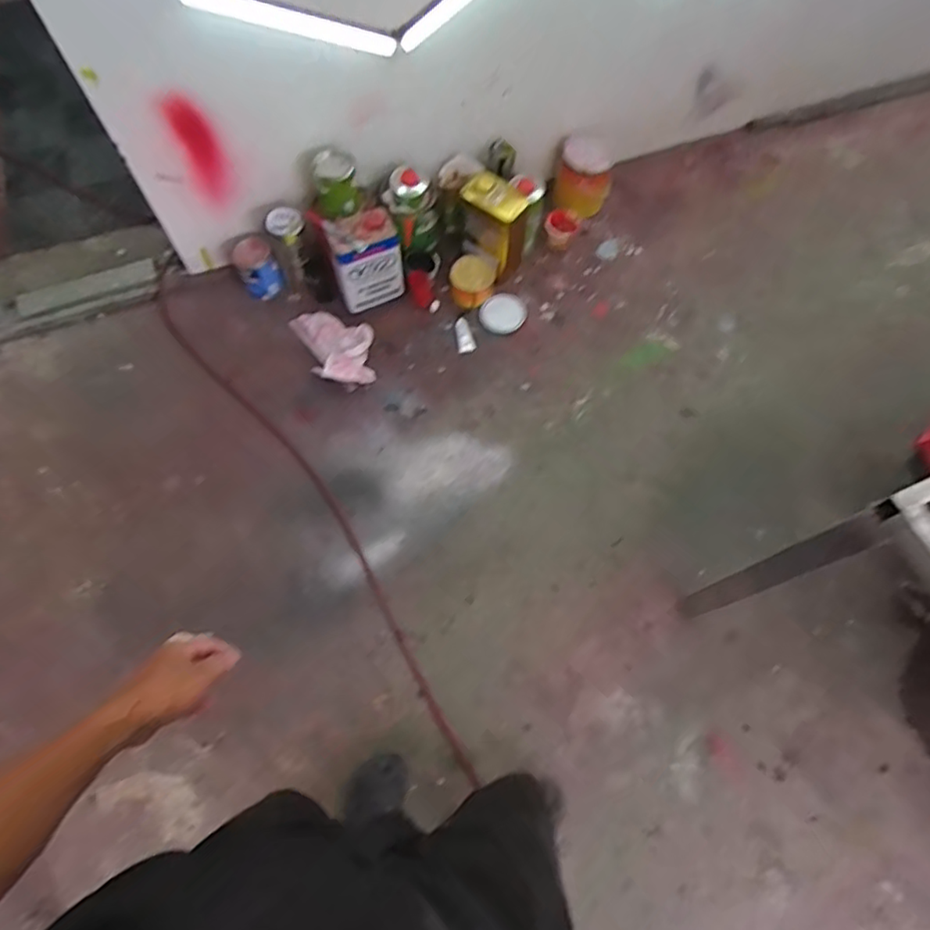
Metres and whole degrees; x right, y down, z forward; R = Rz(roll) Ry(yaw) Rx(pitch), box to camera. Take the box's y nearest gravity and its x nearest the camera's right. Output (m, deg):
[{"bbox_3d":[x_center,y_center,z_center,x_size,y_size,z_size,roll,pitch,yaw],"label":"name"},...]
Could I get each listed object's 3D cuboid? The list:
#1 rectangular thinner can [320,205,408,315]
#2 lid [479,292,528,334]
[{"bbox_3d":[-0.260,-0.539,1.579,0.176,0.244,0.131,-22,69,-9],"label":"rectangular thinner can"},{"bbox_3d":[0.106,-0.420,1.681,0.133,0.016,0.115,-14,76,-12],"label":"lid"}]

